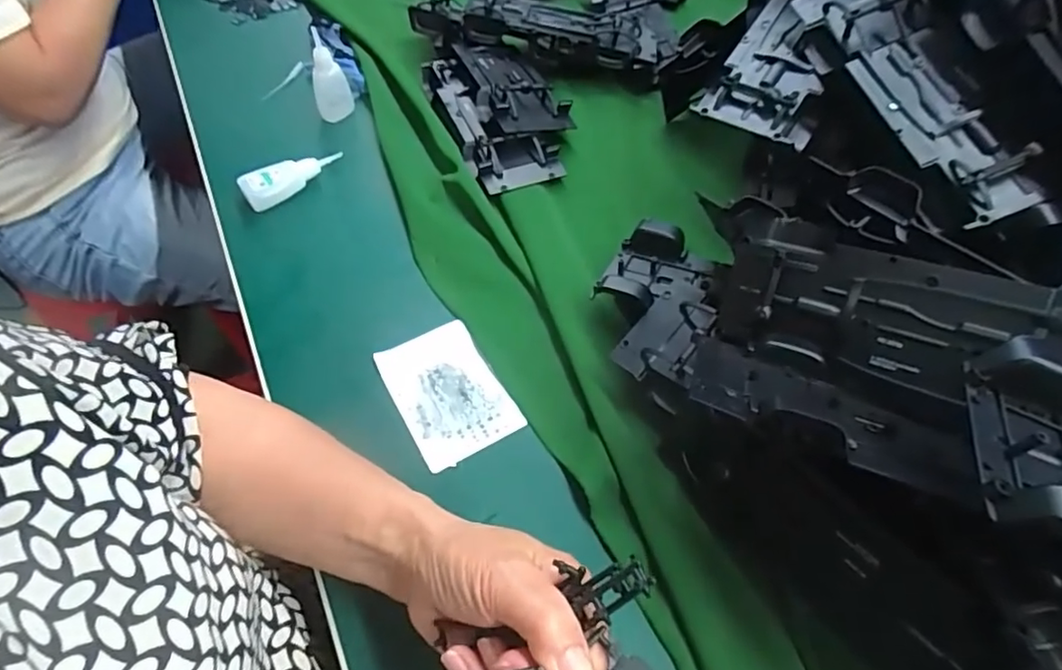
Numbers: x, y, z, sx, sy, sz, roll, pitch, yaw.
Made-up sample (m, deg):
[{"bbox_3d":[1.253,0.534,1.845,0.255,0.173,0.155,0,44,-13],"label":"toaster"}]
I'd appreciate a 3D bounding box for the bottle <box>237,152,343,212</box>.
[{"bbox_3d":[-0.201,-0.133,0.495,0.084,0.028,0.022,-30,62,-18],"label":"bottle"}]

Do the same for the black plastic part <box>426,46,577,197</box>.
[{"bbox_3d":[-0.030,-0.213,0.541,0.100,0.039,0.193,-20,59,-13],"label":"black plastic part"}]

